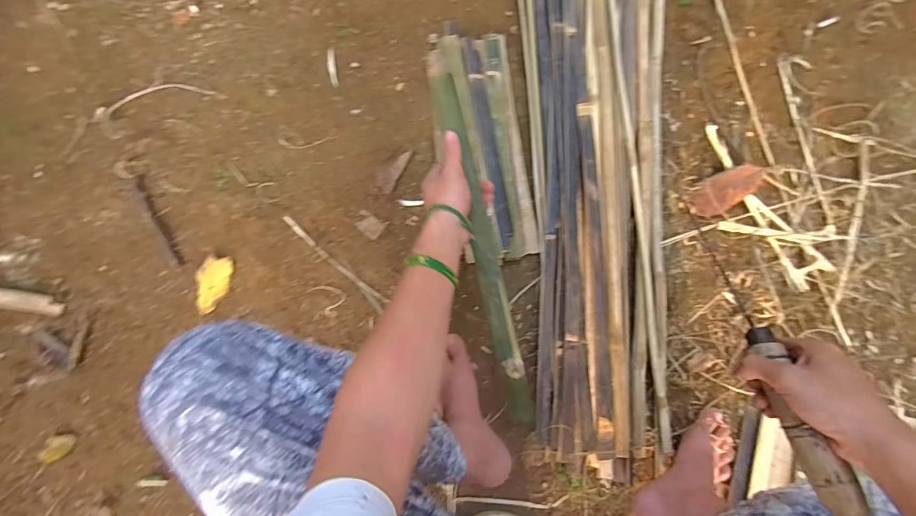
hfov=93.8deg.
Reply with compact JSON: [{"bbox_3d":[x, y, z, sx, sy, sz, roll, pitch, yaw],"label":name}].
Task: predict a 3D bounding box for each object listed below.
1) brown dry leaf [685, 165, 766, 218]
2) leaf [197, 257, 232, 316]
[{"bbox_3d":[0.465,-0.118,0.744,0.123,0.033,0.062,-29,80,1],"label":"brown dry leaf"},{"bbox_3d":[-0.424,0.046,0.739,0.053,0.016,0.099,11,81,4],"label":"leaf"}]

